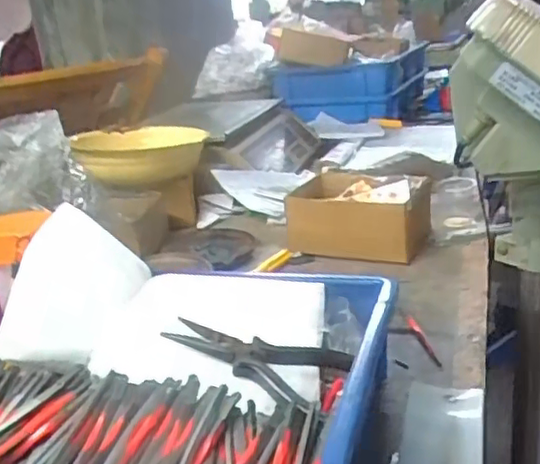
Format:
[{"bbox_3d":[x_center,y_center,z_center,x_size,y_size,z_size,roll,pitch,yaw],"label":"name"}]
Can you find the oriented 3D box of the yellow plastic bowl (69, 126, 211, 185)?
[{"bbox_3d":[-0.179,-0.115,0.913,0.191,0.047,0.158,-12,21,-16],"label":"yellow plastic bowl"}]

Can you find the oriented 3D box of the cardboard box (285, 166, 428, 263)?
[{"bbox_3d":[0.107,-0.021,0.770,0.159,0.067,0.116,1,21,20],"label":"cardboard box"}]

